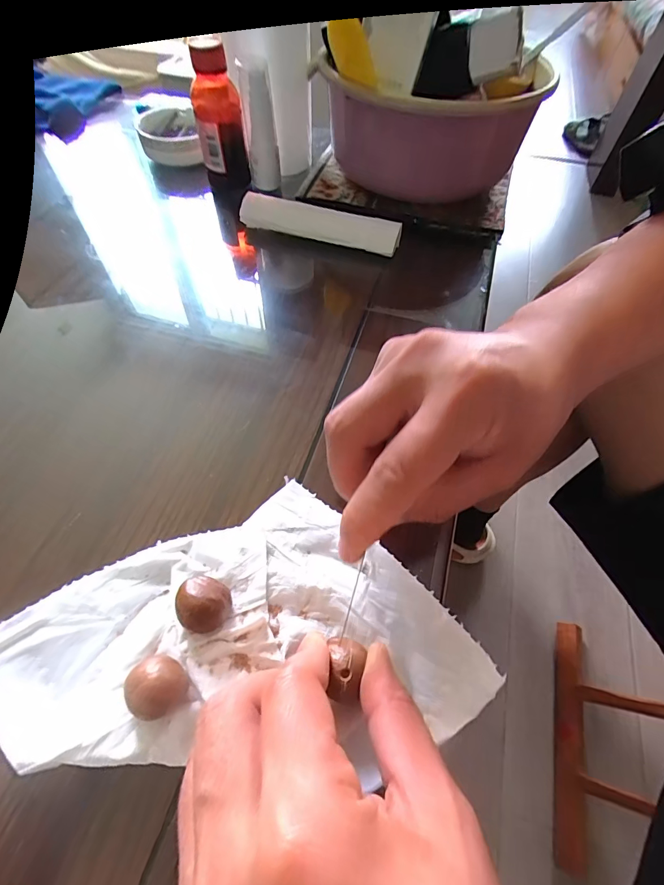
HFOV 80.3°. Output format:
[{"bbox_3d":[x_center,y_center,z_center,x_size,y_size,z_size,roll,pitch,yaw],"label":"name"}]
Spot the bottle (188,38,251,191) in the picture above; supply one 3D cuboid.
[{"bbox_3d":[-0.106,-0.302,0.371,0.041,0.101,0.044,-12,59,-9],"label":"bottle"}]

